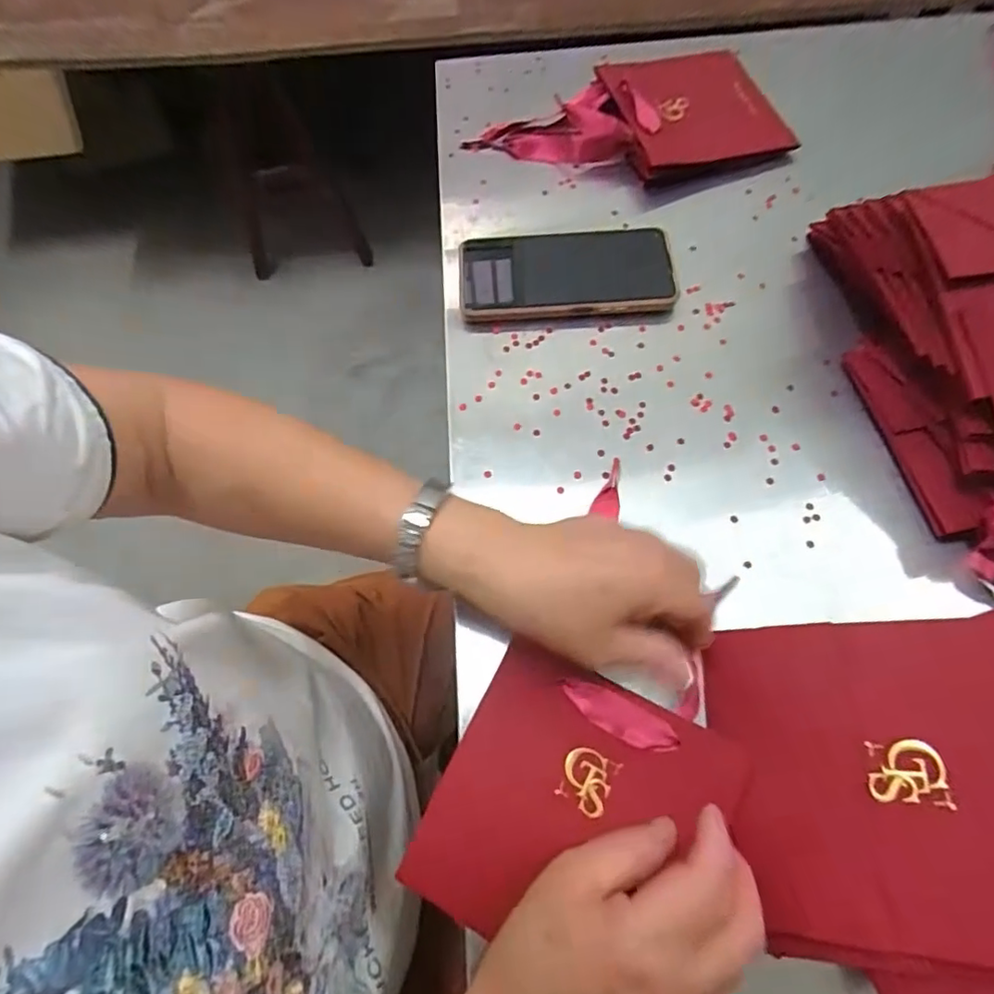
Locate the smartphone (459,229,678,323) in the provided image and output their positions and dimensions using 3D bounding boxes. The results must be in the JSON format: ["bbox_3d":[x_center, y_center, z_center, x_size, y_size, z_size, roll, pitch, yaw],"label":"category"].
[{"bbox_3d":[0.053,-0.171,0.443,0.161,0.019,0.076,-2,65,1],"label":"smartphone"}]

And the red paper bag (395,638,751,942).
[{"bbox_3d":[0.040,0.164,0.298,0.138,0.023,0.134,24,68,13],"label":"red paper bag"}]

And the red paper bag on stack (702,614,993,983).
[{"bbox_3d":[0.207,0.128,0.263,0.190,0.010,0.143,-12,63,22],"label":"red paper bag on stack"}]

